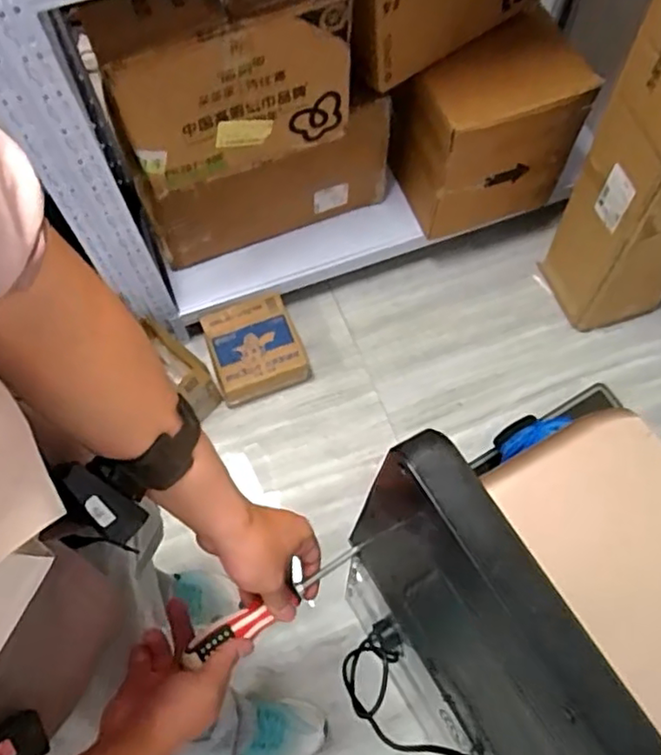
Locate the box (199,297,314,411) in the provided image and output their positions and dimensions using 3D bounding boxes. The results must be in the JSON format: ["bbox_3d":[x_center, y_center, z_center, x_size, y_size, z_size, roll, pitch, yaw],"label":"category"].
[{"bbox_3d":[-0.179,-0.062,1.507,0.206,0.108,0.204,-20,68,-7],"label":"box"}]

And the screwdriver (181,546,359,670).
[{"bbox_3d":[-0.046,0.204,0.579,0.174,0.020,0.025,-26,69,-23],"label":"screwdriver"}]

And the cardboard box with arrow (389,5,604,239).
[{"bbox_3d":[0.330,-0.530,1.384,0.363,0.373,0.235,-20,68,-7],"label":"cardboard box with arrow"}]

